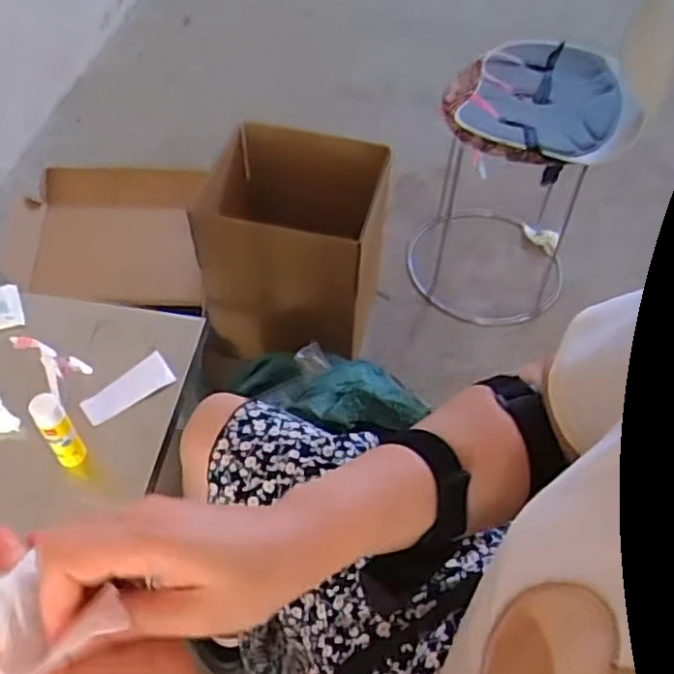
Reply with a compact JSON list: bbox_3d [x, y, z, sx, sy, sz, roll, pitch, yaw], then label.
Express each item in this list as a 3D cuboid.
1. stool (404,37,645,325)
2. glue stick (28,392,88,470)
[{"bbox_3d":[0.363,-0.308,1.459,0.370,0.522,0.366,10,52,6],"label":"stool"},{"bbox_3d":[-0.299,0.102,0.743,0.030,0.104,0.030,-31,59,-23],"label":"glue stick"}]

